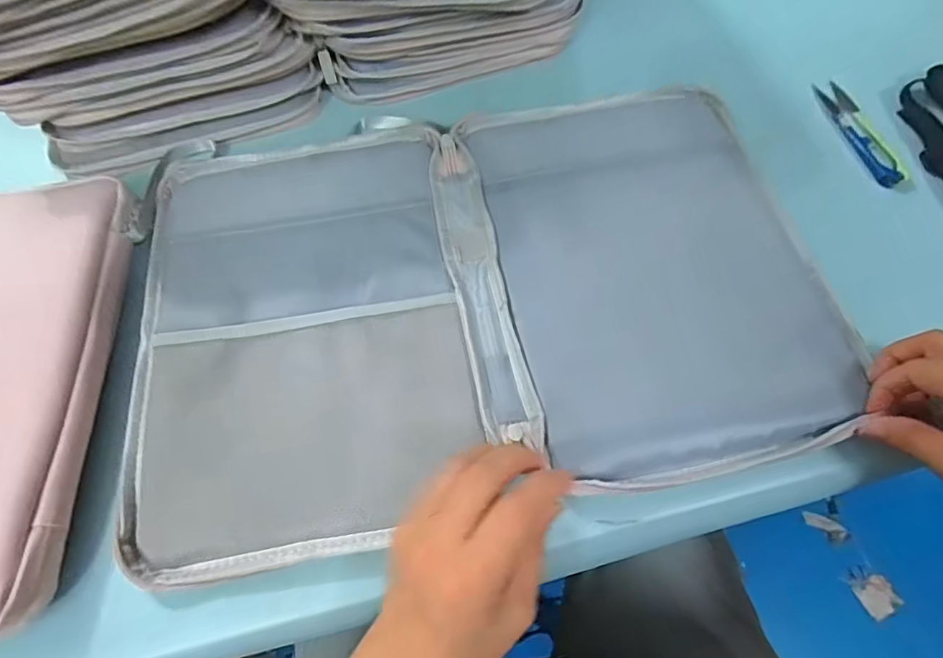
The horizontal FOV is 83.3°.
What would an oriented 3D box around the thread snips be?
[{"bbox_3d":[0.323,-0.163,0.440,0.027,0.014,0.114,-11,64,-3],"label":"thread snips"}]

